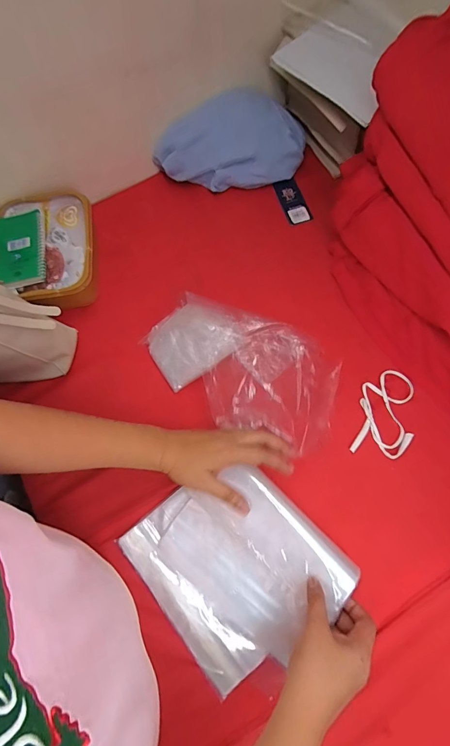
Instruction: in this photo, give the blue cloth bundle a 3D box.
[{"bbox_3d":[0.009,-0.453,0.697,0.294,0.101,0.147,-1,69,-1],"label":"blue cloth bundle"}]

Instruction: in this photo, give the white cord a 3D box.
[{"bbox_3d":[0.249,0.061,0.554,0.081,0.006,0.142,16,70,5],"label":"white cord"}]

